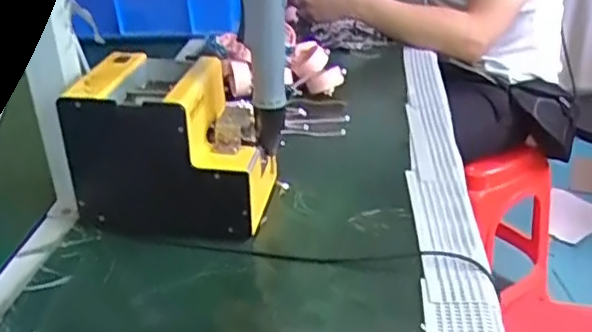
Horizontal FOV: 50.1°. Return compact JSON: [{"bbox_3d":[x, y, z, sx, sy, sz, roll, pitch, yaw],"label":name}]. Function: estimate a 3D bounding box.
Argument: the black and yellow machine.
[{"bbox_3d":[-0.122,-0.019,0.652,0.181,0.149,0.117,4,30,12],"label":"black and yellow machine"}]

